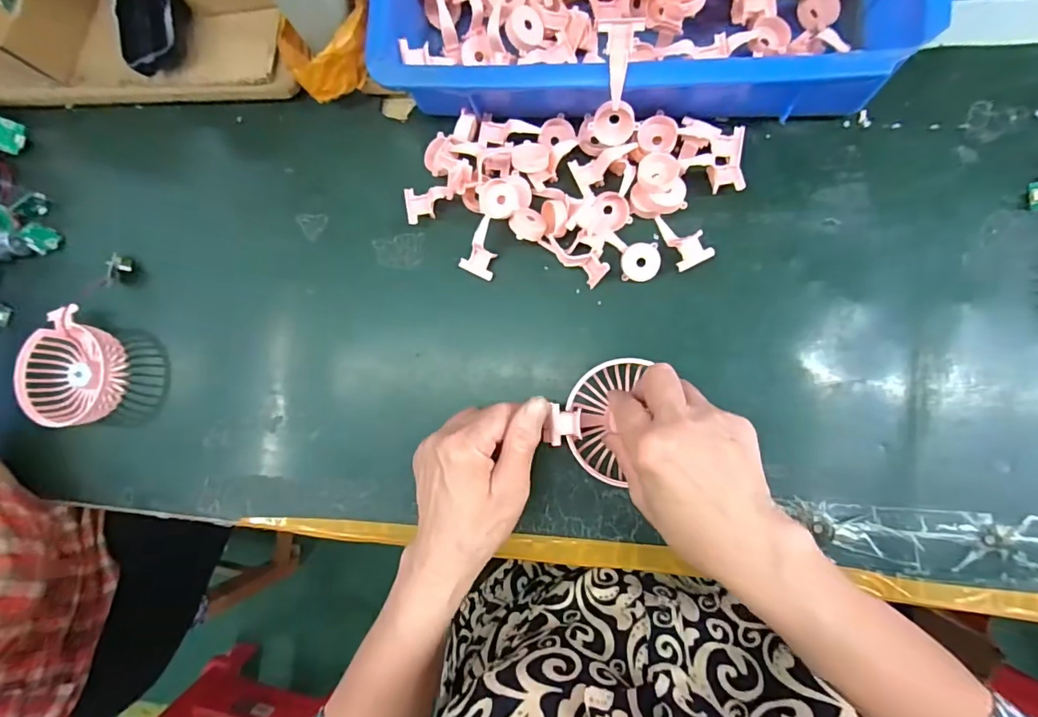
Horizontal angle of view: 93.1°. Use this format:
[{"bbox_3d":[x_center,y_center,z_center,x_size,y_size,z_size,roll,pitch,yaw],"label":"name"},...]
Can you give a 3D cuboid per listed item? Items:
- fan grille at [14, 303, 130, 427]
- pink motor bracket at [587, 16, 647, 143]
[{"bbox_3d":[-0.398,0.007,0.442,0.092,0.038,0.092,0,87,9],"label":"fan grille"},{"bbox_3d":[0.065,-0.182,0.332,0.029,0.077,0.020,6,46,9],"label":"pink motor bracket"}]

